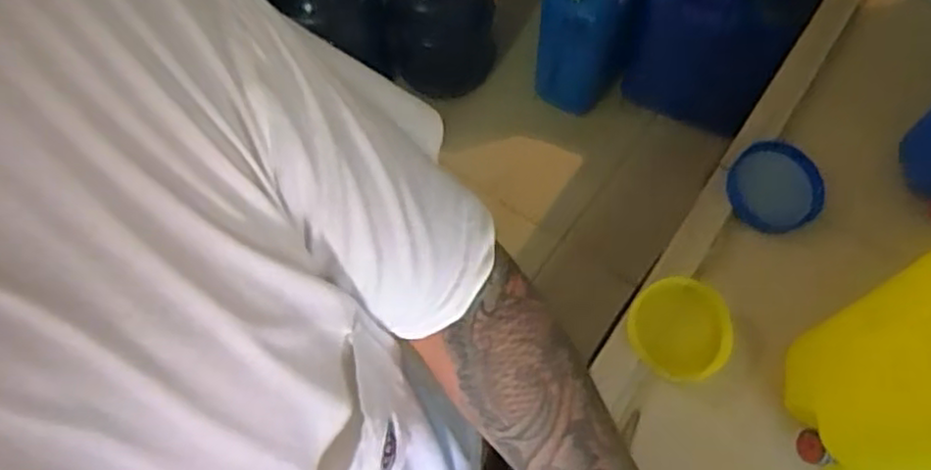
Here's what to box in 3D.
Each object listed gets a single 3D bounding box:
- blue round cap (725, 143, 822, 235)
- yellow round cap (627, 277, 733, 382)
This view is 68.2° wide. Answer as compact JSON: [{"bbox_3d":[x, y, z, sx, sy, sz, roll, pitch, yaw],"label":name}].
[{"bbox_3d":[0.404,-0.062,0.893,0.116,0.025,0.116,-6,67,14],"label":"blue round cap"},{"bbox_3d":[0.261,0.111,0.828,0.116,0.033,0.111,-1,66,3],"label":"yellow round cap"}]

